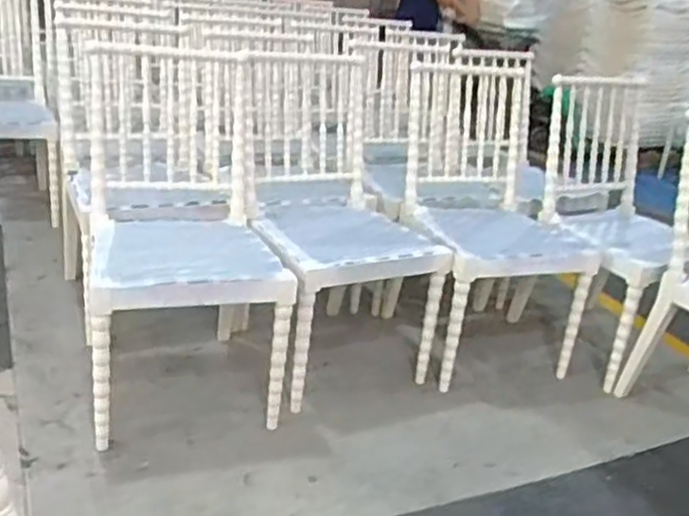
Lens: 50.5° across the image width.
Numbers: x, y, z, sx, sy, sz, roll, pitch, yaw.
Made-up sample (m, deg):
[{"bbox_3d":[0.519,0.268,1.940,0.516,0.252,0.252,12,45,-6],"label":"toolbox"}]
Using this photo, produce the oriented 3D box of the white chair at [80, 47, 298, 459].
[{"bbox_3d":[-0.424,-0.087,1.915,0.456,0.799,0.646,-1,23,-20],"label":"white chair"}]

